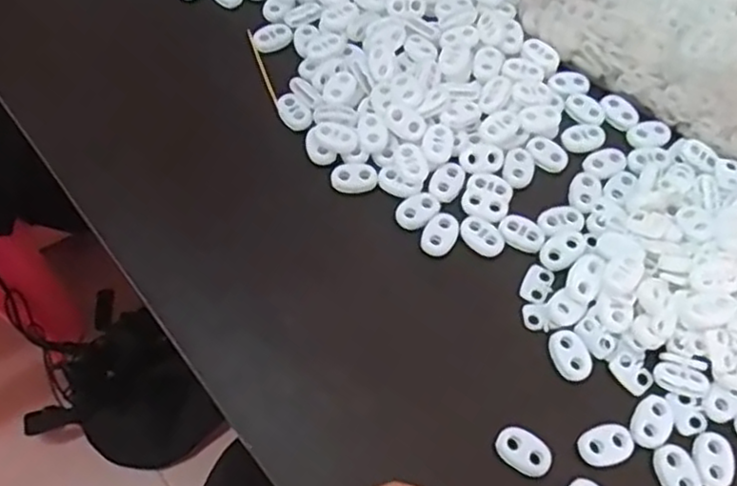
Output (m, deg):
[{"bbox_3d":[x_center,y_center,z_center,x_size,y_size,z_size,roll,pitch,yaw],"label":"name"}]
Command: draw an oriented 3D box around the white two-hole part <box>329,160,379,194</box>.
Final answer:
[{"bbox_3d":[-0.007,-0.032,0.342,0.022,0.004,0.016,-5,62,-5],"label":"white two-hole part"}]

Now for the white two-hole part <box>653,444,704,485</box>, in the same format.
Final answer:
[{"bbox_3d":[0.124,0.092,0.278,0.017,0.004,0.023,-20,64,-13],"label":"white two-hole part"}]

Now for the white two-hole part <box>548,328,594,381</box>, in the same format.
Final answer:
[{"bbox_3d":[0.087,0.048,0.300,0.016,0.004,0.023,-20,64,-13],"label":"white two-hole part"}]

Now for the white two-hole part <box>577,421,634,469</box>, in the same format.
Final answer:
[{"bbox_3d":[0.097,0.082,0.282,0.023,0.004,0.016,-17,63,-11],"label":"white two-hole part"}]

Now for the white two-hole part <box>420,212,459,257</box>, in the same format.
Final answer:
[{"bbox_3d":[0.034,-0.005,0.327,0.015,0.004,0.022,20,62,9],"label":"white two-hole part"}]

